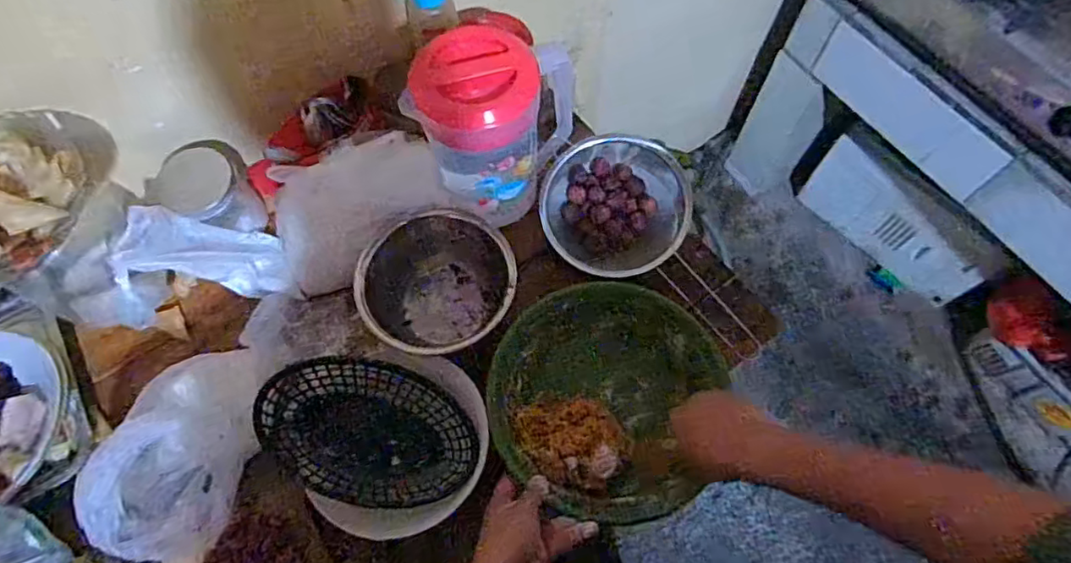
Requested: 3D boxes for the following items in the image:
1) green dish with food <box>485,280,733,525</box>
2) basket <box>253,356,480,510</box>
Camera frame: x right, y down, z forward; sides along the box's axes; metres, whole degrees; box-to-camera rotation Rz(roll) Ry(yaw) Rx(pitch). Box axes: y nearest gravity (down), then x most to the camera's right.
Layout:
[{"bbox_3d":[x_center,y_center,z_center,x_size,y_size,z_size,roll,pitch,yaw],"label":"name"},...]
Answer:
[{"bbox_3d":[0.074,0.119,0.643,0.236,0.073,0.249,0,65,0],"label":"green dish with food"},{"bbox_3d":[-0.168,0.152,0.602,0.213,0.050,0.134,16,66,8],"label":"basket"}]

